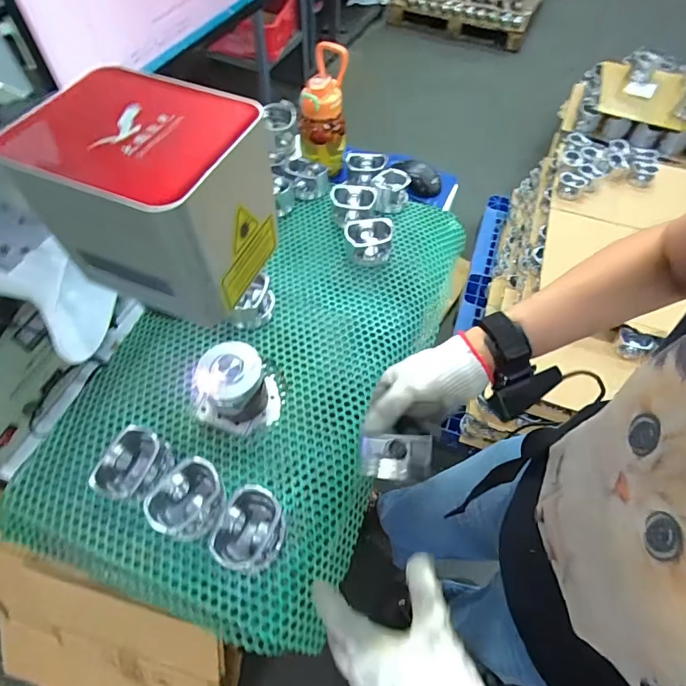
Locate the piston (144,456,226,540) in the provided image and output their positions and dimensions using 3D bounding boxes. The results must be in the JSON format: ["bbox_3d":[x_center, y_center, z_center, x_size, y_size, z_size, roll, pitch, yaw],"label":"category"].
[{"bbox_3d":[-0.163,0.168,0.441,0.065,0.046,0.074,31,62,18],"label":"piston"}]

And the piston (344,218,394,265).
[{"bbox_3d":[0.041,-0.167,0.674,0.075,0.040,0.067,5,58,2],"label":"piston"}]

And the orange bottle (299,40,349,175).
[{"bbox_3d":[-0.038,-0.423,0.755,0.088,0.185,0.092,2,57,1],"label":"orange bottle"}]

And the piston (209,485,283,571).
[{"bbox_3d":[-0.094,0.194,0.430,0.063,0.046,0.080,17,59,10],"label":"piston"}]

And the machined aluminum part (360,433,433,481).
[{"bbox_3d":[0.052,0.110,0.398,0.068,0.020,0.044,4,58,2],"label":"machined aluminum part"}]

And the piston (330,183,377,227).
[{"bbox_3d":[0.018,-0.241,0.719,0.076,0.044,0.076,0,57,0],"label":"piston"}]

